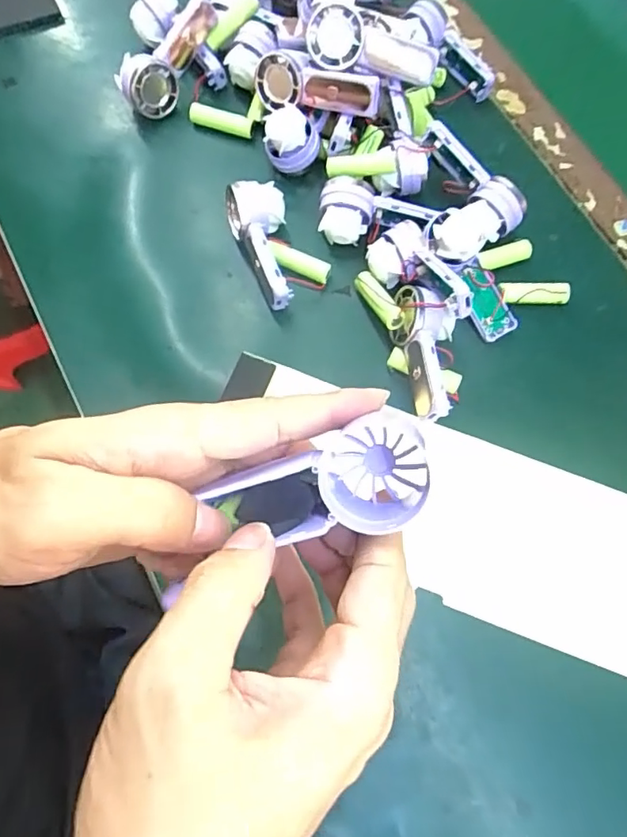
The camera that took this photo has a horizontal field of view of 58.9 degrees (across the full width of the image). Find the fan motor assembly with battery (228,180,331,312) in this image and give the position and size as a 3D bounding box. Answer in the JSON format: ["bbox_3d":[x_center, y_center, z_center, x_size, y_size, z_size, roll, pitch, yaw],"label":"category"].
[{"bbox_3d":[-0.026,-0.123,0.391,0.048,0.033,0.089,-25,74,-10],"label":"fan motor assembly with battery"}]

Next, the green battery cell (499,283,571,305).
[{"bbox_3d":[0.156,-0.089,0.397,0.050,0.015,0.014,1,71,-3],"label":"green battery cell"}]

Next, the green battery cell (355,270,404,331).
[{"bbox_3d":[0.045,-0.082,0.380,0.014,0.013,0.050,-25,61,-10],"label":"green battery cell"}]

